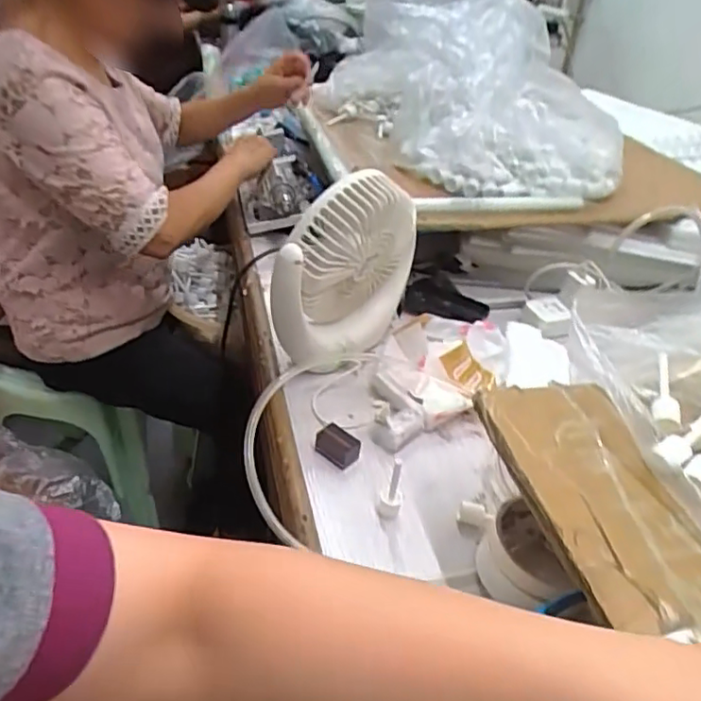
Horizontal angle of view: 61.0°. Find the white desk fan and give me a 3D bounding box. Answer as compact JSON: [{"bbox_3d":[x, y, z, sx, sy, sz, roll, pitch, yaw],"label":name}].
[{"bbox_3d":[0.002,-0.079,0.631,0.065,0.194,0.183,32,43,30],"label":"white desk fan"}]

